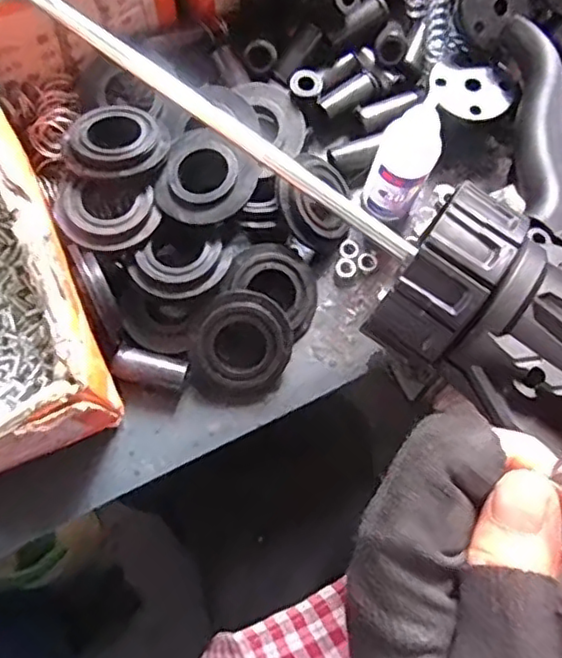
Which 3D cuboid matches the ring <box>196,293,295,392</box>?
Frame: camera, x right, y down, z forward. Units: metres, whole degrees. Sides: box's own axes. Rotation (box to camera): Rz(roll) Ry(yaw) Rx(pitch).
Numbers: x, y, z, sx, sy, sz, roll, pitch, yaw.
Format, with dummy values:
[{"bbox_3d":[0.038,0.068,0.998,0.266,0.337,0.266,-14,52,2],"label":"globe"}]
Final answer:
[{"bbox_3d":[-0.016,0.007,0.288,0.042,0.012,0.043,35,98,-7],"label":"ring"}]

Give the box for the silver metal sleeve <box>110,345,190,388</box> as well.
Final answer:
[{"bbox_3d":[-0.058,0.018,0.291,0.032,0.011,0.013,15,73,3],"label":"silver metal sleeve"}]

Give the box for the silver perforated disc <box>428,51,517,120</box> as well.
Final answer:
[{"bbox_3d":[0.094,-0.119,0.320,0.041,0.005,0.038,2,70,-4],"label":"silver perforated disc"}]

